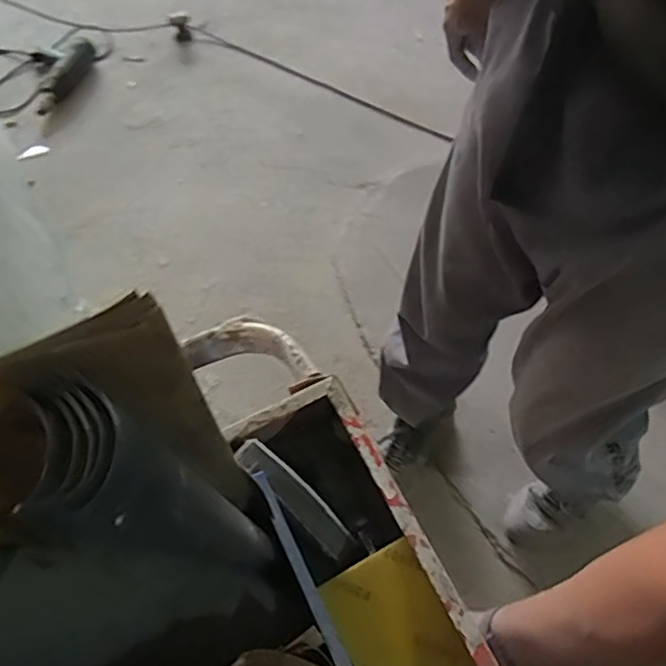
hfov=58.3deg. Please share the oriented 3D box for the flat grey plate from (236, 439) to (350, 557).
[{"bbox_3d":[-0.023,0.105,0.382,0.095,0.010,0.020,47,70,-9],"label":"flat grey plate"}]

